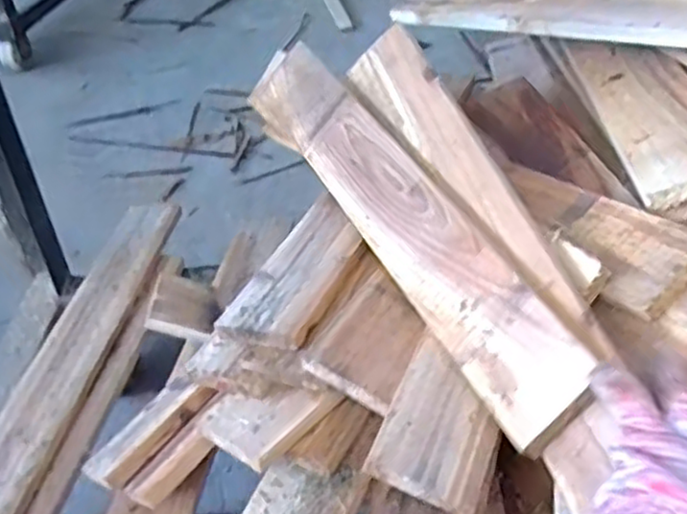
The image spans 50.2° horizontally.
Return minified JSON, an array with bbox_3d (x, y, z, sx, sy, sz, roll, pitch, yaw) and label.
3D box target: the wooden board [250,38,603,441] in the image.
[{"bbox_3d":[0.030,-0.054,0.608,0.081,0.011,0.481,-51,45,14],"label":"wooden board"}]

